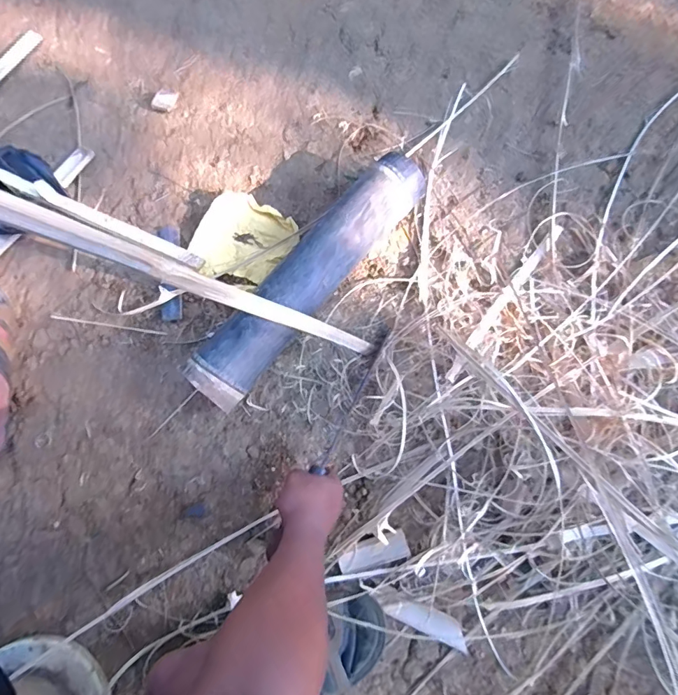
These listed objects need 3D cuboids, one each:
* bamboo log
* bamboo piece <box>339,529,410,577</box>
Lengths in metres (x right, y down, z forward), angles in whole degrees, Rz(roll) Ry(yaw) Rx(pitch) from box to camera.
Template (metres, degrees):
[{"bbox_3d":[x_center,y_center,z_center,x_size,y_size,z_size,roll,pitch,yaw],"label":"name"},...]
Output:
[{"bbox_3d":[-0.043,-0.108,0.699,0.092,0.099,0.474,38,79,9],"label":"bamboo log"},{"bbox_3d":[0.049,0.290,0.636,0.098,0.005,0.036,-14,58,-6],"label":"bamboo piece"}]

